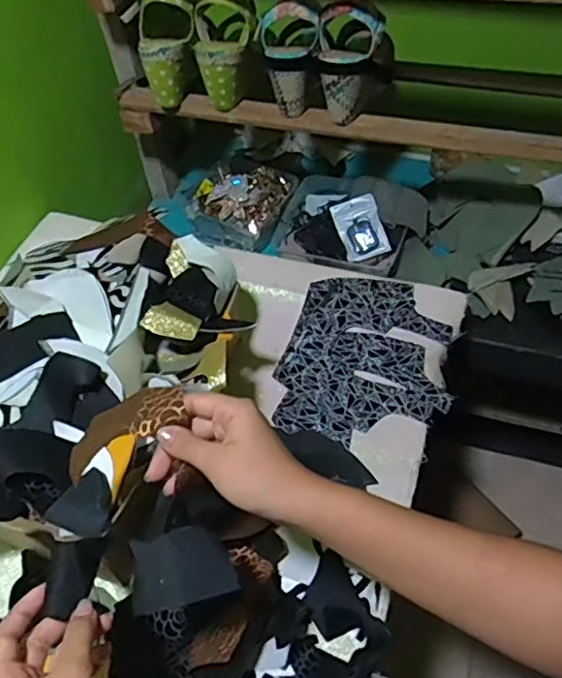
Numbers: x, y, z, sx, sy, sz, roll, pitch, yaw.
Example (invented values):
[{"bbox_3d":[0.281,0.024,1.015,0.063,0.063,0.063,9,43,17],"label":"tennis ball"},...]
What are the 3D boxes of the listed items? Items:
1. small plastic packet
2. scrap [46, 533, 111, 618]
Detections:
[{"bbox_3d":[0.126,-0.177,0.948,0.070,0.007,0.102,-19,77,9],"label":"small plastic packet"},{"bbox_3d":[-0.141,0.158,0.407,0.031,0.006,0.055,25,64,-16],"label":"scrap"}]

